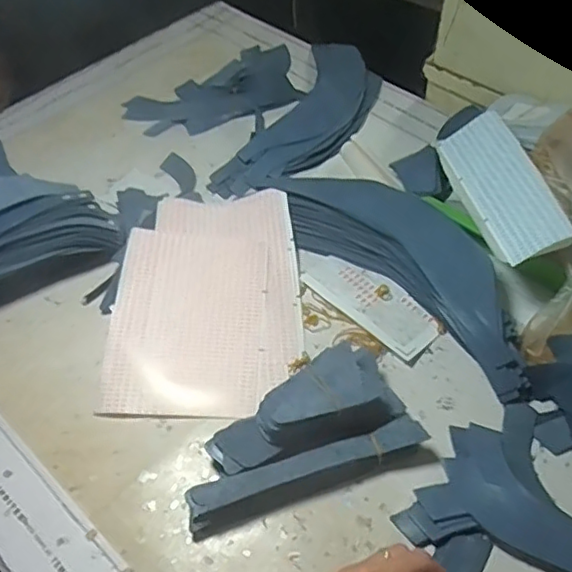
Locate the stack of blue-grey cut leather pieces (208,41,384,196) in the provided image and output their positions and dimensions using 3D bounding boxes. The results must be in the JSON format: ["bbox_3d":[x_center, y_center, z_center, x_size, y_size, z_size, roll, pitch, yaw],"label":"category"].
[{"bbox_3d":[0.035,-0.227,0.806,0.127,0.020,0.334,20,56,17],"label":"stack of blue-grey cut leather pieces"}]

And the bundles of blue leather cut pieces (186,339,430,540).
[{"bbox_3d":[0.006,0.128,0.513,0.202,0.057,0.094,-22,55,-14],"label":"bundles of blue leather cut pieces"}]

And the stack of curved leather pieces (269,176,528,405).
[{"bbox_3d":[0.128,-0.031,0.631,0.115,0.051,0.333,-38,60,-23],"label":"stack of curved leather pieces"}]

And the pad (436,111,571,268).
[{"bbox_3d":[0.216,-0.103,0.616,0.072,0.010,0.201,-27,45,16],"label":"pad"}]

